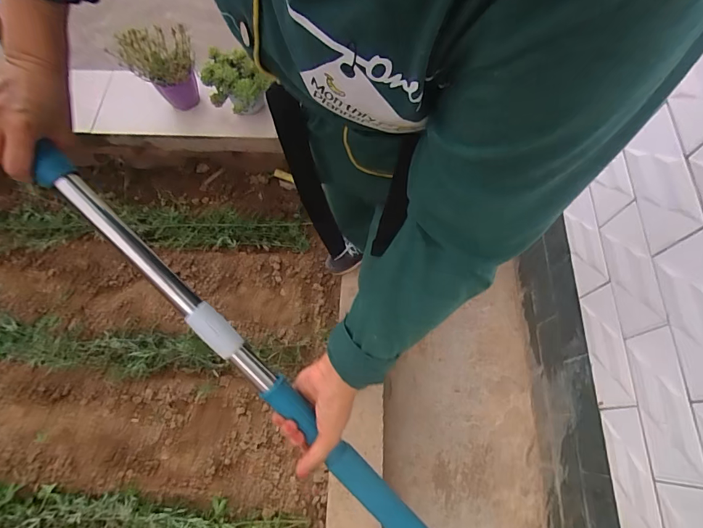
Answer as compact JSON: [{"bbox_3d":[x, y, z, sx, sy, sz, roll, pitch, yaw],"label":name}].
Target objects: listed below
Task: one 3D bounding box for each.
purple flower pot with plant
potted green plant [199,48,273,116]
[{"bbox_3d":[-0.568,-0.581,1.209,0.194,0.210,0.144,9,67,4],"label":"purple flower pot with plant"},{"bbox_3d":[-0.335,-0.523,1.201,0.173,0.174,0.145,37,72,15],"label":"potted green plant"}]

